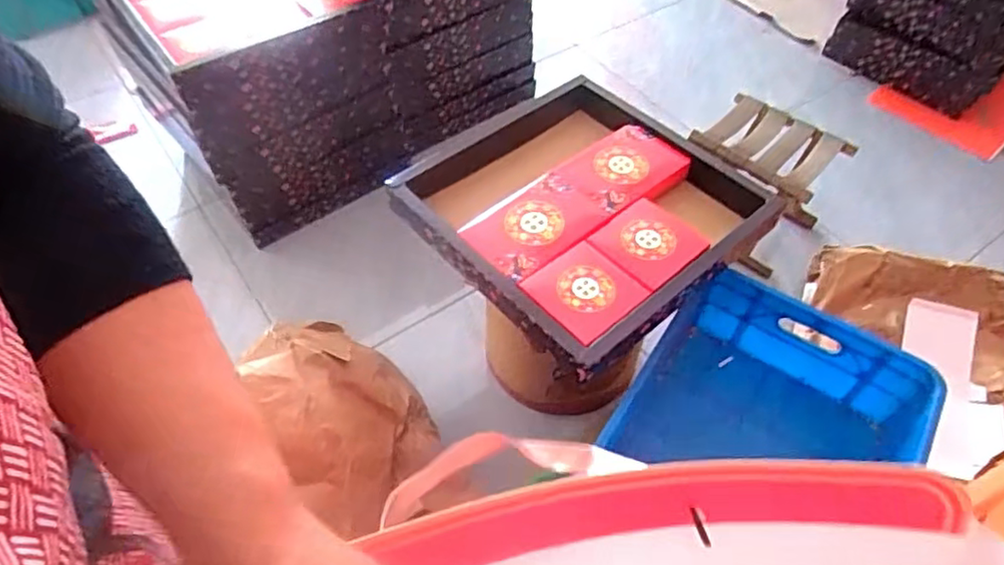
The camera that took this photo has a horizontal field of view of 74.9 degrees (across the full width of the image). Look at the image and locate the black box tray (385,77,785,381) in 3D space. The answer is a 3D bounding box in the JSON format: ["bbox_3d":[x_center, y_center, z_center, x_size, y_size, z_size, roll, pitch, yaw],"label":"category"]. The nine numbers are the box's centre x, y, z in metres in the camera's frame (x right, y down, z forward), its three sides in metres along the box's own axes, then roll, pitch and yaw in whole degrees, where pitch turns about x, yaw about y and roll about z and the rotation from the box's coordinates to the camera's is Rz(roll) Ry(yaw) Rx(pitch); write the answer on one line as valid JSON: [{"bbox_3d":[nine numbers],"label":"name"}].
[{"bbox_3d":[0.121,-0.128,1.016,0.479,0.084,0.465,-36,61,-24],"label":"black box tray"}]

